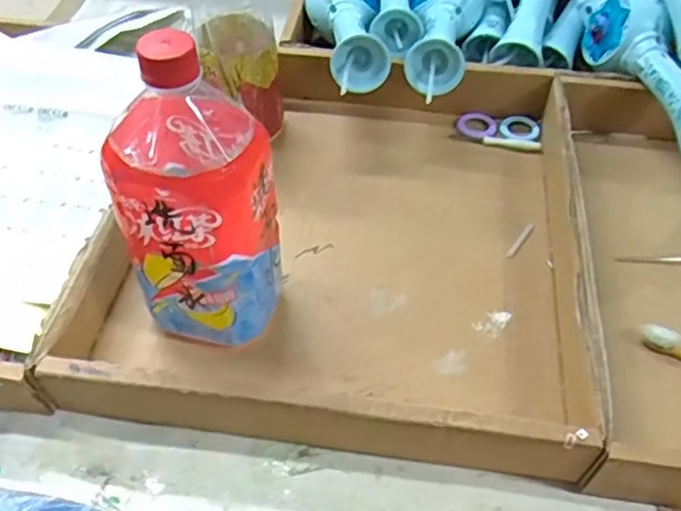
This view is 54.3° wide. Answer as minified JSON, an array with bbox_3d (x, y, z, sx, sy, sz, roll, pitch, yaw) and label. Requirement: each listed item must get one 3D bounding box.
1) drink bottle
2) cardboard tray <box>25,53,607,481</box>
[{"bbox_3d":[-0.084,-0.030,0.417,0.082,0.216,0.080,14,52,10],"label":"drink bottle"},{"bbox_3d":[0.018,-0.041,0.533,0.343,0.053,0.397,9,51,7],"label":"cardboard tray"}]

